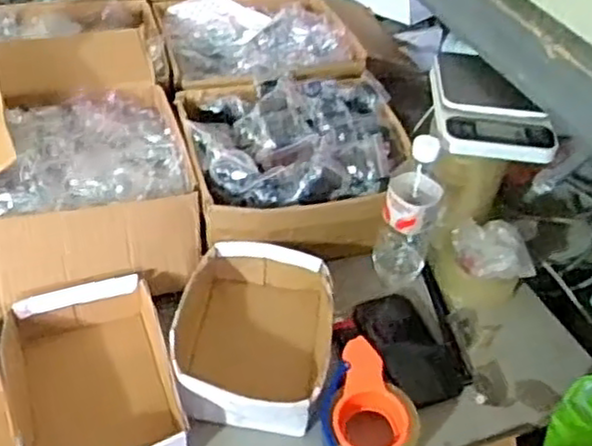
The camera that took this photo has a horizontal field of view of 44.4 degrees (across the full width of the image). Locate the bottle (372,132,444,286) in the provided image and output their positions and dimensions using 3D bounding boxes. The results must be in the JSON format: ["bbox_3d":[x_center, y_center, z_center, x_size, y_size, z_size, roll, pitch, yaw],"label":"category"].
[{"bbox_3d":[0.148,-0.014,0.933,0.070,0.211,0.067,16,43,10],"label":"bottle"}]

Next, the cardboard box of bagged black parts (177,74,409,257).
[{"bbox_3d":[-0.002,-0.098,1.038,0.307,0.094,0.298,-3,43,-11],"label":"cardboard box of bagged black parts"}]

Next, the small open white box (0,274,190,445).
[{"bbox_3d":[-0.225,0.178,0.806,0.171,0.065,0.236,-13,46,-20],"label":"small open white box"}]

